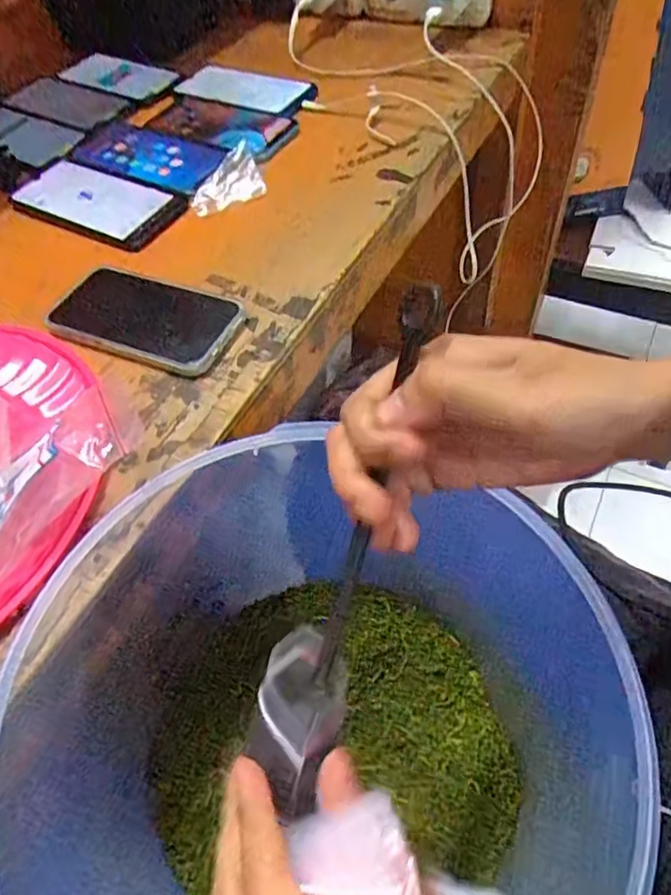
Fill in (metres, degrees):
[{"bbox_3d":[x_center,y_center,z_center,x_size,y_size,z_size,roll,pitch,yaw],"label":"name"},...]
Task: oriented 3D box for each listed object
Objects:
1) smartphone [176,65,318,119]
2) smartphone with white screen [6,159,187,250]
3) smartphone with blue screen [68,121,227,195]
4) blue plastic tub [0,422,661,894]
[{"bbox_3d":[-0.099,-0.400,0.638,0.166,0.011,0.070,24,60,22],"label":"smartphone"},{"bbox_3d":[-0.221,-0.229,0.532,0.160,0.007,0.080,24,60,22],"label":"smartphone with white screen"},{"bbox_3d":[-0.180,-0.289,0.568,0.160,0.010,0.079,23,59,22],"label":"smartphone with blue screen"},{"bbox_3d":[-0.017,0.168,0.344,0.269,0.217,0.281,-3,53,4],"label":"blue plastic tub"}]

